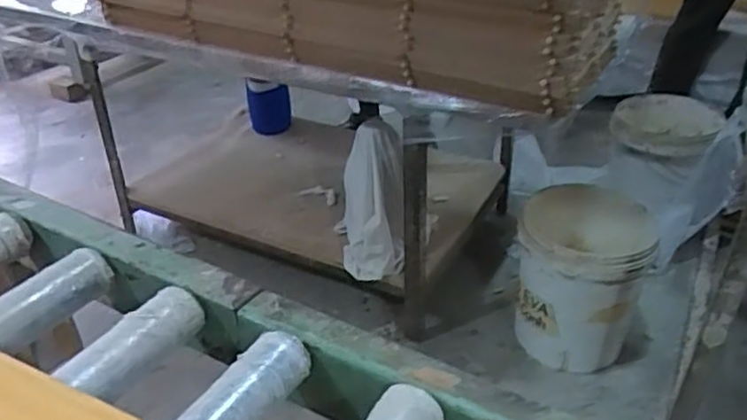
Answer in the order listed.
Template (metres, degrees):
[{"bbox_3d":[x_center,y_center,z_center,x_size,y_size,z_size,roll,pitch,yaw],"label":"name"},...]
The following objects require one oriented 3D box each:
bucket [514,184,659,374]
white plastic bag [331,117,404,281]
[{"bbox_3d":[0.506,0.166,1.644,0.303,0.326,0.292,10,35,16],"label":"bucket"},{"bbox_3d":[-0.009,-0.031,1.668,0.158,0.314,0.227,-5,33,-6],"label":"white plastic bag"}]

